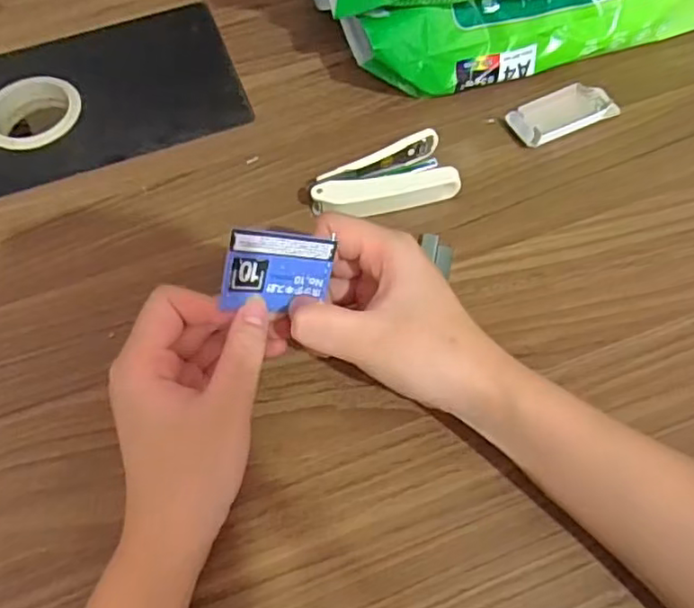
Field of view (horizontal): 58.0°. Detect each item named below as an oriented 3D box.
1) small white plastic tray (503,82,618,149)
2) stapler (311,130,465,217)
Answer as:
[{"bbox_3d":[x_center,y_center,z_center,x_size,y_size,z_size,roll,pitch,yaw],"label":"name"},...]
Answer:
[{"bbox_3d":[0.146,-0.132,0.426,0.077,0.008,0.034,-25,63,-12],"label":"small white plastic tray"},{"bbox_3d":[0.022,-0.077,0.397,0.090,0.018,0.044,-20,62,-9],"label":"stapler"}]

